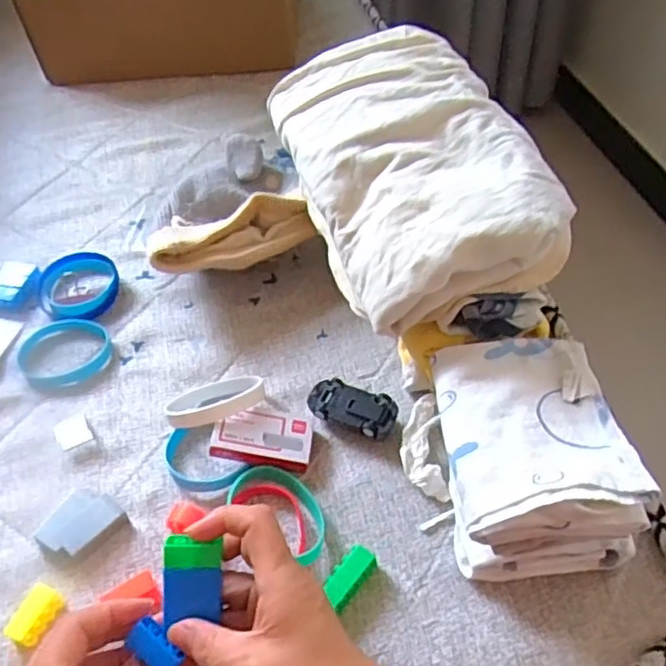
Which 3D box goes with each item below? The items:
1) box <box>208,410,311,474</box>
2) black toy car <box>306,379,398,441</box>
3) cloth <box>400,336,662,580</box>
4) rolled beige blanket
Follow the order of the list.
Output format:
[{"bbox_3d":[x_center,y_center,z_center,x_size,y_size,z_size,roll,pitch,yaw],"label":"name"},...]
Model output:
[{"bbox_3d":[-0.049,0.074,0.454,0.067,0.011,0.038,8,56,-9],"label":"box"},{"bbox_3d":[0.014,0.055,0.470,0.065,0.025,0.032,23,57,22],"label":"black toy car"},{"bbox_3d":[0.108,0.073,0.399,0.109,0.090,0.135,-9,50,-3],"label":"cloth"},{"bbox_3d":[0.046,-0.130,0.468,0.140,0.063,0.261,-16,52,-8],"label":"rolled beige blanket"}]

